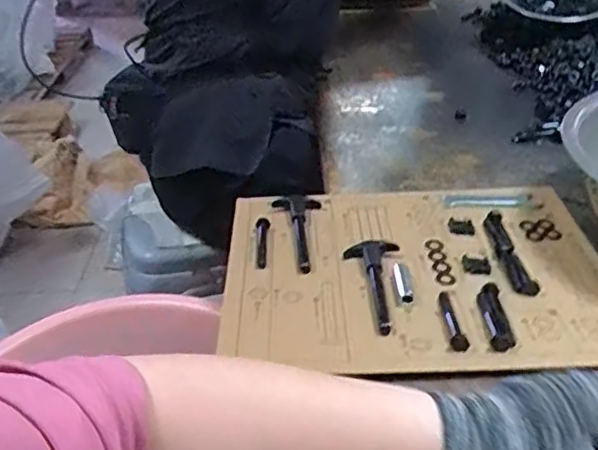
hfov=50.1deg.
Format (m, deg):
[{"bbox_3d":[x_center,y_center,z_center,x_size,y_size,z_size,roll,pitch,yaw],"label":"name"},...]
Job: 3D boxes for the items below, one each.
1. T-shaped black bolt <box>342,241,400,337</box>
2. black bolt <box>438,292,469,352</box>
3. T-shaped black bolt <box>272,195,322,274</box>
[{"bbox_3d":[0.080,0.057,0.625,0.053,0.013,0.138,-4,31,-3],"label":"T-shaped black bolt"},{"bbox_3d":[0.138,0.083,0.574,0.013,0.014,0.087,-1,31,3],"label":"black bolt"},{"bbox_3d":[0.002,0.006,0.709,0.054,0.018,0.137,-4,31,-3],"label":"T-shaped black bolt"}]

